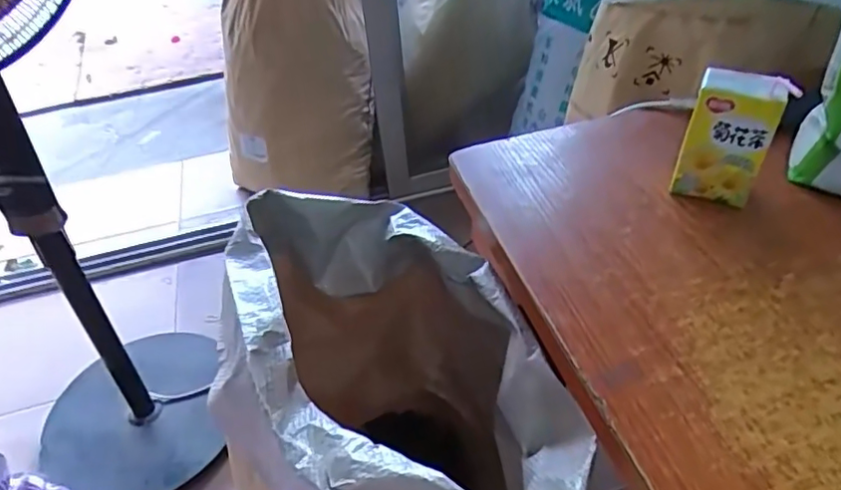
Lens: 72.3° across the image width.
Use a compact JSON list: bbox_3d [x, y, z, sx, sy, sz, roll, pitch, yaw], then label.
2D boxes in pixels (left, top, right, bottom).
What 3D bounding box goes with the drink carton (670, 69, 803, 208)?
[{"bbox_3d":[0.271,-0.092,0.507,0.069,0.111,0.043,19,49,25],"label":"drink carton"}]

